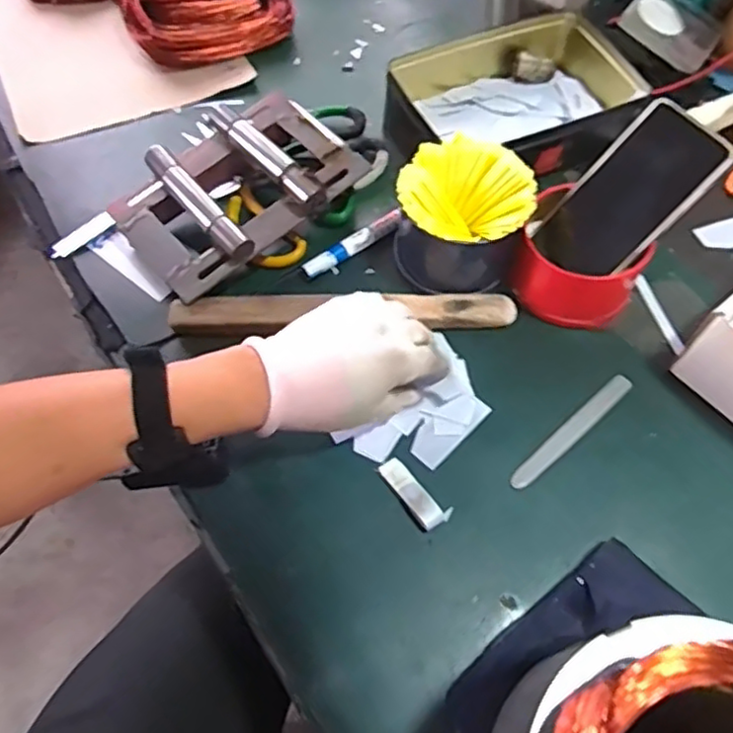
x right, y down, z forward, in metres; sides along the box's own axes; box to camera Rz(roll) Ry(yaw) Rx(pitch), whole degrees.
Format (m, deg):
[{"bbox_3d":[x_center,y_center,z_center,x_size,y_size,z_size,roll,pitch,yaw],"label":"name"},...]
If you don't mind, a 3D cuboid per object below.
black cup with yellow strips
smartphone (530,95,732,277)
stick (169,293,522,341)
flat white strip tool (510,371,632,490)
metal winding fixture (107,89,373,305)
[{"bbox_3d":[0.078,-0.121,0.545,0.102,0.083,0.100,-1,61,2],"label":"black cup with yellow strips"},{"bbox_3d":[0.208,-0.134,0.524,0.146,0.011,0.079,-50,60,23],"label":"smartphone"},{"bbox_3d":[-0.017,-0.045,0.544,0.280,0.014,0.032,-1,62,-3],"label":"stick"},{"bbox_3d":[0.159,0.049,0.504,0.129,0.004,0.016,-38,67,-17],"label":"flat white strip tool"},{"bbox_3d":[-0.112,-0.150,0.579,0.197,0.062,0.144,-38,66,-17],"label":"metal winding fixture"}]

